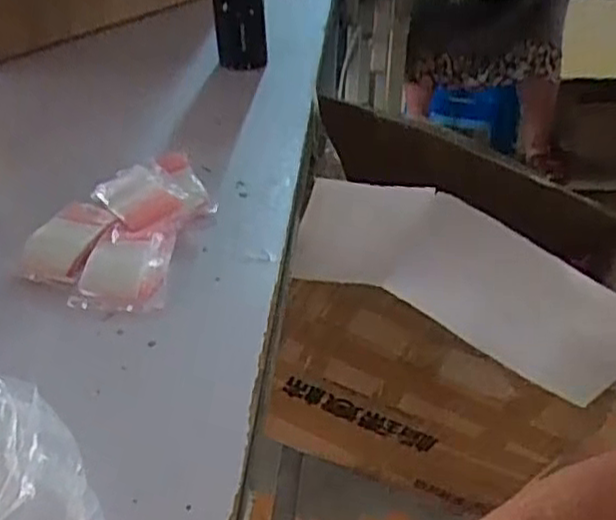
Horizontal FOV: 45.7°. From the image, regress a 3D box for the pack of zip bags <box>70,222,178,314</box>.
[{"bbox_3d":[-0.154,0.006,0.627,0.071,0.013,0.096,7,49,2],"label":"pack of zip bags"}]

